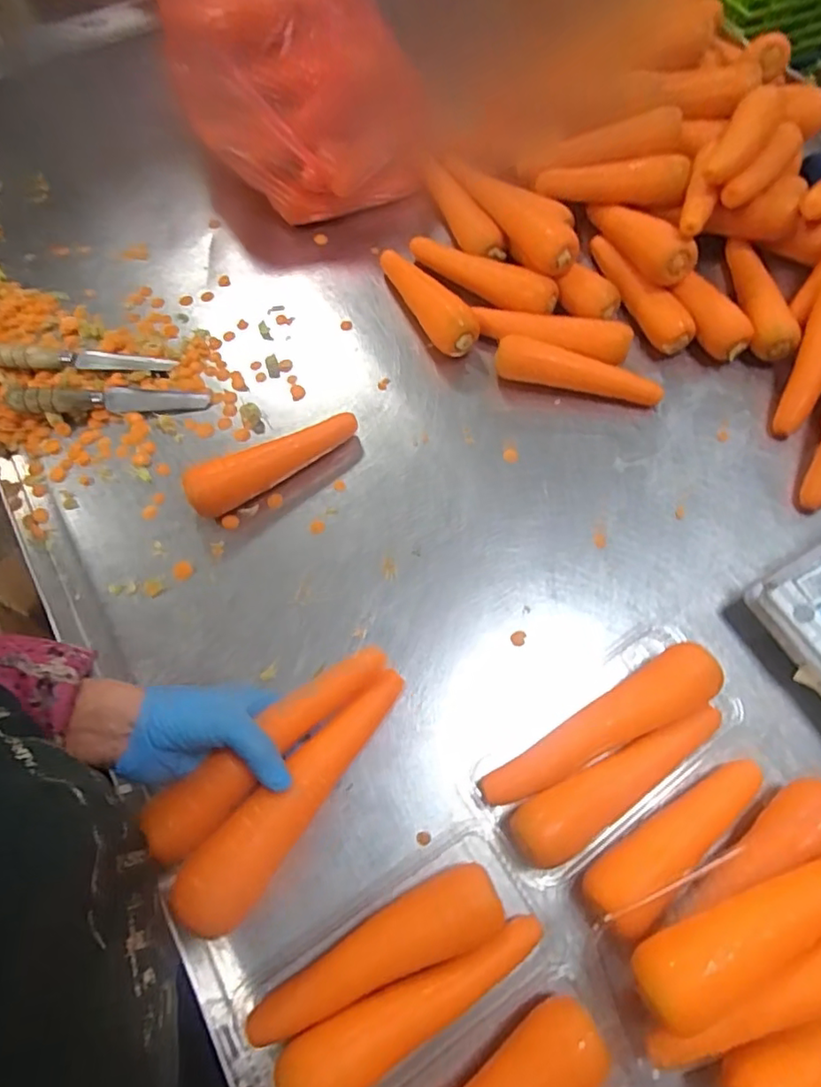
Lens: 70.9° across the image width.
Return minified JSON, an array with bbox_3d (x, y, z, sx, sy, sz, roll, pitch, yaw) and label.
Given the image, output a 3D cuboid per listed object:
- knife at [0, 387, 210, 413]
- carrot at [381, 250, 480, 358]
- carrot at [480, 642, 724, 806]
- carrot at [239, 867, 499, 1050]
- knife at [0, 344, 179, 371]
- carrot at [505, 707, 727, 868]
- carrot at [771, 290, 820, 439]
[{"bbox_3d":[-0.320,-0.157,0.612,0.198,0.033,0.033,-2,67,1],"label":"knife"},{"bbox_3d":[0.019,-0.288,0.662,0.054,0.045,0.176,-25,69,-9],"label":"carrot"},{"bbox_3d":[0.154,0.151,0.467,0.209,0.049,0.045,-27,69,-10],"label":"carrot"},{"bbox_3d":[-0.026,0.291,0.411,0.186,0.039,0.045,-22,68,-8],"label":"carrot"},{"bbox_3d":[-0.366,-0.205,0.639,0.204,0.016,0.029,0,67,2],"label":"knife"},{"bbox_3d":[0.166,0.190,0.452,0.189,0.042,0.049,-25,68,-9],"label":"carrot"},{"bbox_3d":[0.428,-0.203,0.600,0.041,0.035,0.195,24,93,11],"label":"carrot"}]

